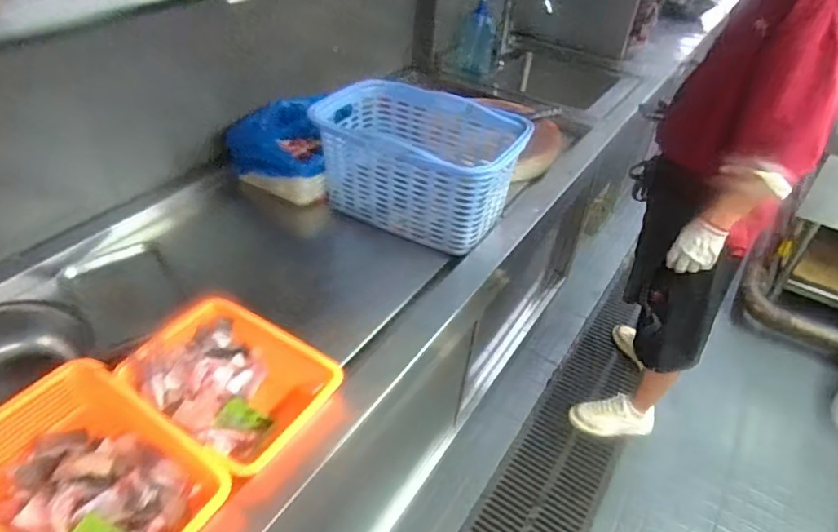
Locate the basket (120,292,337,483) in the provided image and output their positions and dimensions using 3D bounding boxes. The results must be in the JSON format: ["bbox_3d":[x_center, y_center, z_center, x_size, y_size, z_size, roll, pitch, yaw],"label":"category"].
[{"bbox_3d":[-0.294,0.189,0.907,0.308,0.082,0.232,25,45,24],"label":"basket"}]

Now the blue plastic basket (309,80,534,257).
[{"bbox_3d":[0.008,-0.242,1.301,0.455,0.231,0.309,22,43,21],"label":"blue plastic basket"}]

